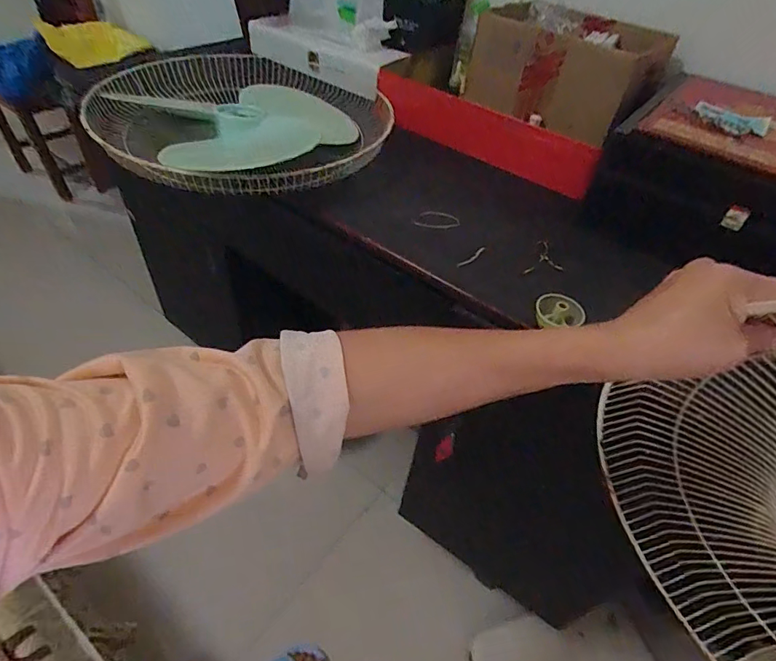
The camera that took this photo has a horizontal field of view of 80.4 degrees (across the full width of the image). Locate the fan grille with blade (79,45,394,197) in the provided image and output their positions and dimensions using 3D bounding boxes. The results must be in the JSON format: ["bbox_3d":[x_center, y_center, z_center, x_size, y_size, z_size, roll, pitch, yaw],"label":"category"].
[{"bbox_3d":[-0.249,-0.328,0.719,0.373,0.088,0.476,-21,52,-24],"label":"fan grille with blade"}]

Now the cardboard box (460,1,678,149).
[{"bbox_3d":[0.289,-0.447,0.793,0.223,0.143,0.322,-30,57,-30],"label":"cardboard box"}]

